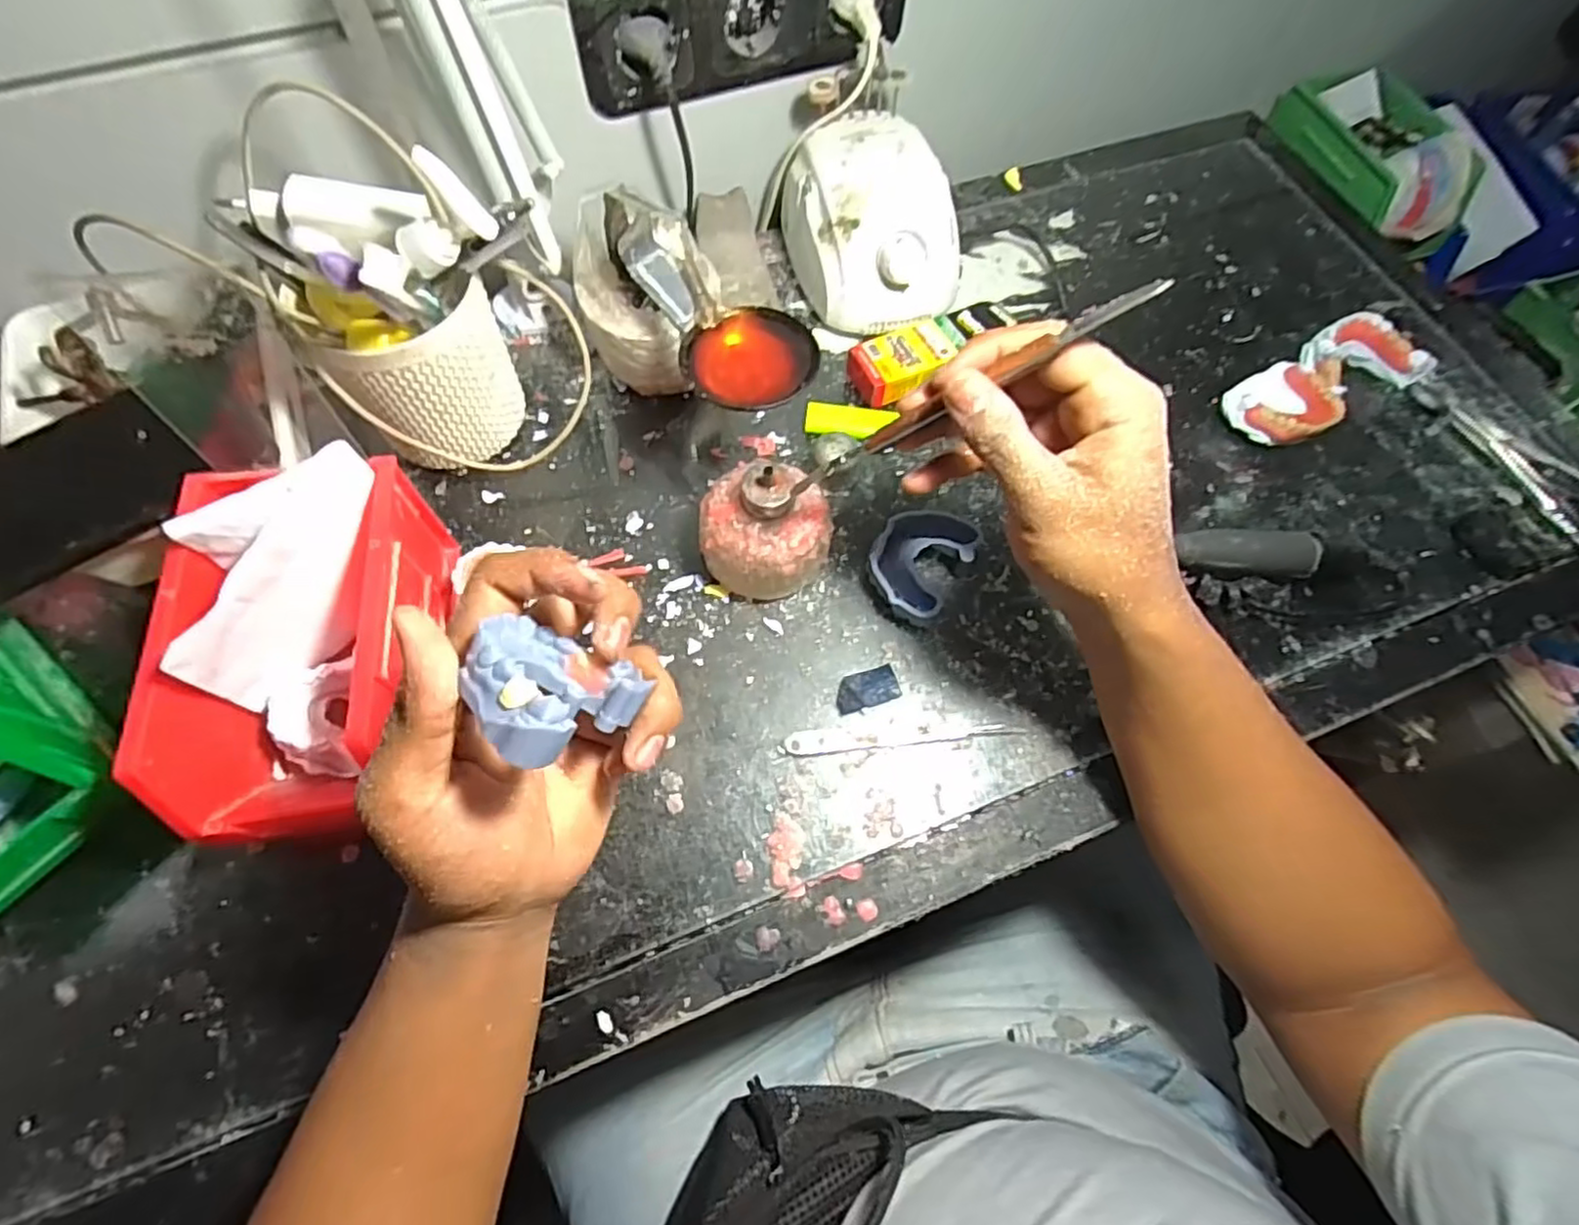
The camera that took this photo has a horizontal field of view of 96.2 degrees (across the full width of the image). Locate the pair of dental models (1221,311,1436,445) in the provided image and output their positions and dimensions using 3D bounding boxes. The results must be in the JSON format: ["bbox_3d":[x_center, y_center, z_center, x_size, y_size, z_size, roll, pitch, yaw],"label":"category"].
[{"bbox_3d":[0.368,-0.157,0.492,0.141,0.036,0.065,-29,72,-14],"label":"pair of dental models"}]

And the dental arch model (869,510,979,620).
[{"bbox_3d":[0.076,-0.029,0.426,0.052,0.027,0.067,33,69,11],"label":"dental arch model"}]

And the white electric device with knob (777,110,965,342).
[{"bbox_3d":[0.058,-0.273,0.505,0.104,0.078,0.138,-14,69,-9],"label":"white electric device with knob"}]

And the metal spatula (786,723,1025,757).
[{"bbox_3d":[0.063,0.068,0.395,0.128,0.004,0.013,-4,67,-5],"label":"metal spatula"}]

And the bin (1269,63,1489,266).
[{"bbox_3d":[0.524,-0.408,0.634,0.118,0.060,0.183,-23,70,-12],"label":"bin"}]

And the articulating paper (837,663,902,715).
[{"bbox_3d":[0.044,0.043,0.404,0.037,0.004,0.021,-16,69,-9],"label":"articulating paper"}]

